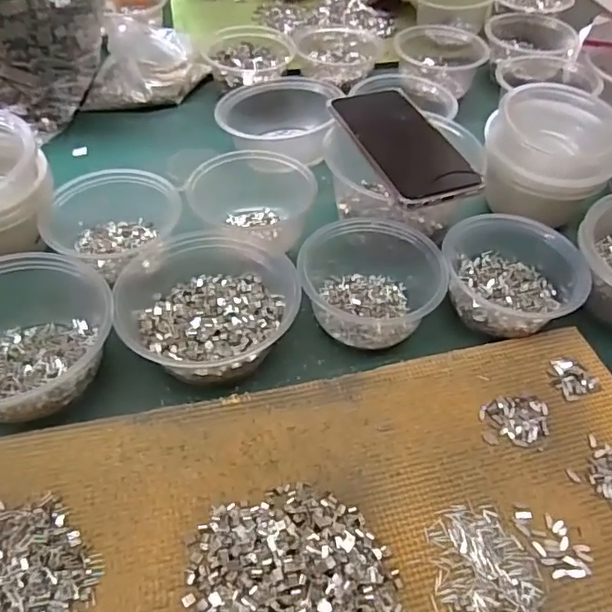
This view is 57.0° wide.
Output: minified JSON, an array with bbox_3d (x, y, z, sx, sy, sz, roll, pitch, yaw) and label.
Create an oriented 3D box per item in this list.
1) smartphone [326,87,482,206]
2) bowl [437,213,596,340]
[{"bbox_3d":[0.088,-0.145,0.496,0.085,0.009,0.156,-13,51,-14],"label":"smartphone"},{"bbox_3d":[0.170,-0.027,0.475,0.100,0.049,0.104,2,49,-2],"label":"bowl"}]

